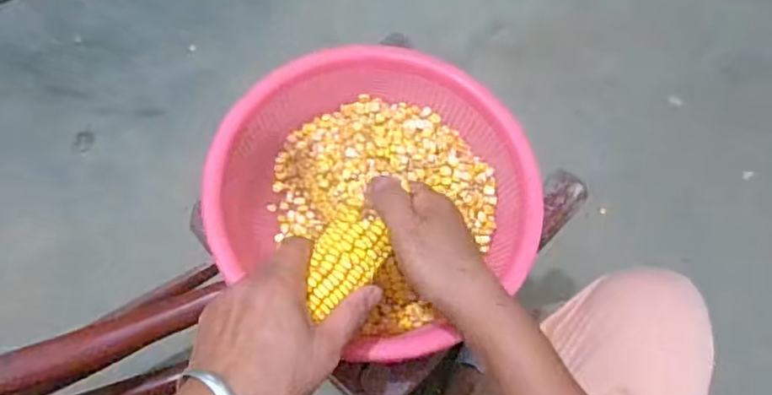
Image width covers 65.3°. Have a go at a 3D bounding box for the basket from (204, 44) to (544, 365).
[{"bbox_3d":[-0.003,-0.004,0.534,0.268,0.088,0.250,0,72,1],"label":"basket"}]

